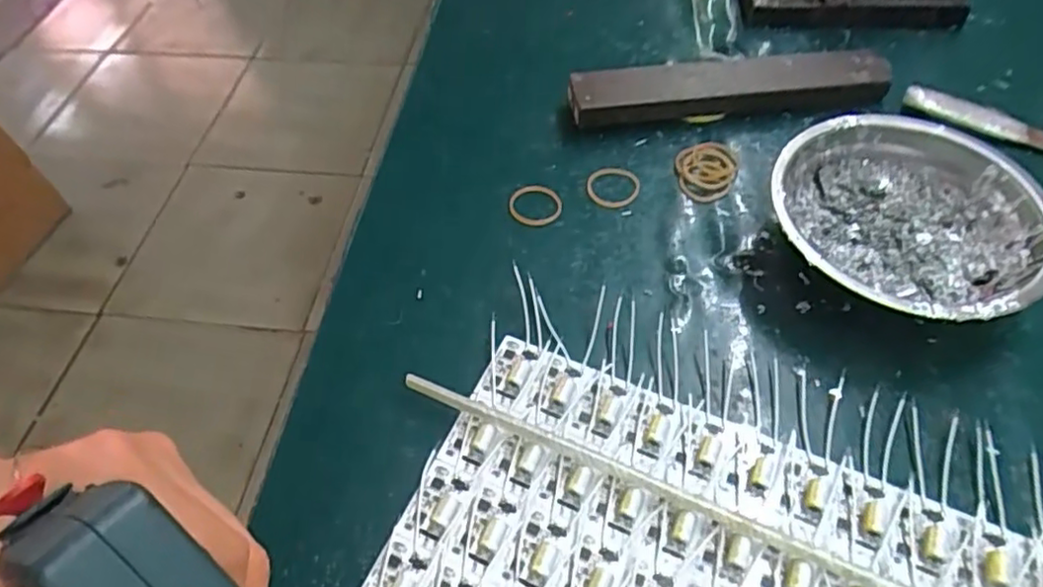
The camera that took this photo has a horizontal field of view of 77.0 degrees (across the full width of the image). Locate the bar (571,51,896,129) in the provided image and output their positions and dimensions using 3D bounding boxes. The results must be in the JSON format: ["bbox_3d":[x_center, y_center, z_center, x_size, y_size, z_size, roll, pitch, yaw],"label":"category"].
[{"bbox_3d":[0.130,-0.130,0.414,0.201,0.020,0.037,-6,54,-1],"label":"bar"}]

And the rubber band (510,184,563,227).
[{"bbox_3d":[0.008,-0.051,0.370,0.029,0.004,0.029,-6,54,-2],"label":"rubber band"}]

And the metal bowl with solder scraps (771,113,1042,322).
[{"bbox_3d":[0.189,-0.034,0.329,0.123,0.039,0.128,-1,54,2],"label":"metal bowl with solder scraps"}]

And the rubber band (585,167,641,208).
[{"bbox_3d":[0.053,-0.061,0.377,0.030,0.004,0.028,3,55,5],"label":"rubber band"}]

